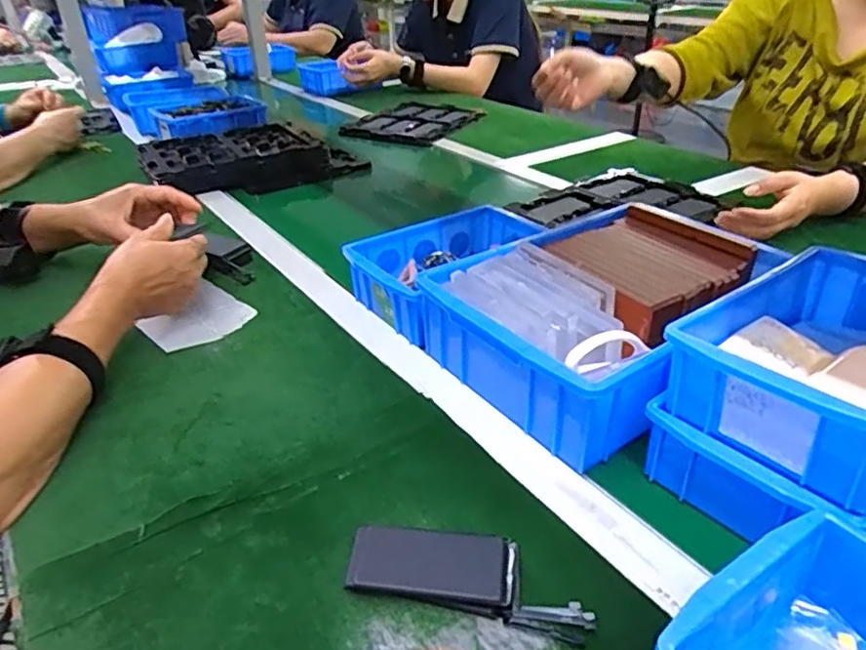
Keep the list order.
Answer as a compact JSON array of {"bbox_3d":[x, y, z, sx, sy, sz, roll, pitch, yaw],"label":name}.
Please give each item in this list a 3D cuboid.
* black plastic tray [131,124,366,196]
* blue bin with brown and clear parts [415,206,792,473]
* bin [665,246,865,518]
[{"bbox_3d":[-0.332,-0.298,1.057,0.323,0.038,0.291,-24,38,-33],"label":"black plastic tray"},{"bbox_3d":[0.144,-0.011,0.534,0.280,0.084,0.205,-24,38,-33],"label":"blue bin with brown and clear parts"},{"bbox_3d":[0.255,0.018,0.386,0.197,0.059,0.126,-24,38,-33],"label":"bin"}]

